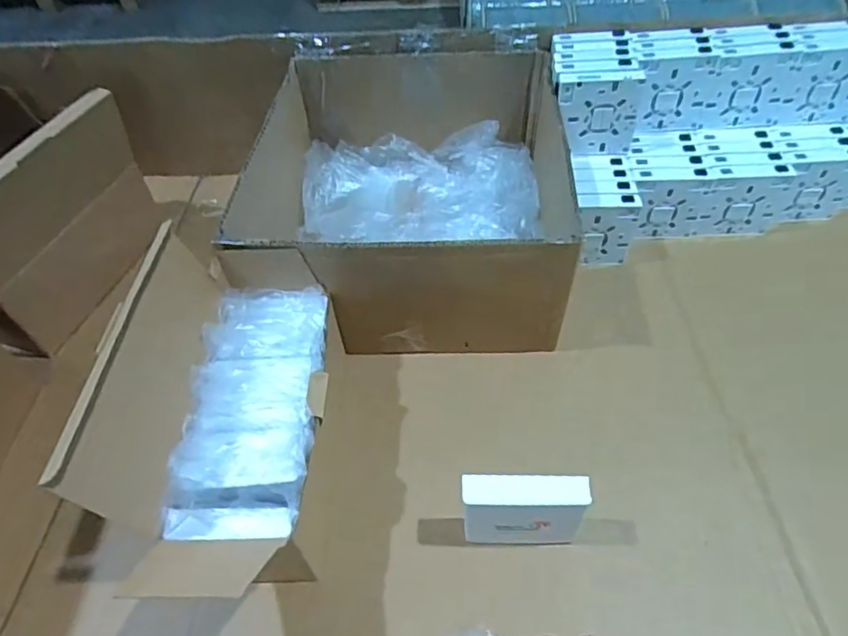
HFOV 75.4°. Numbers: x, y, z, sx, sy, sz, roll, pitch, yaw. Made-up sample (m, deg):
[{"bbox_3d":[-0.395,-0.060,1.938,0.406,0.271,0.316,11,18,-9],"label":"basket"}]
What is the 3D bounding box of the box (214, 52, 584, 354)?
[{"bbox_3d":[-0.011,-0.133,0.602,0.299,0.163,0.324,1,49,4],"label":"box"}]

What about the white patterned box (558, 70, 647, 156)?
[{"bbox_3d":[0.186,-0.217,0.592,0.085,0.091,0.020,-6,51,-1],"label":"white patterned box"}]

